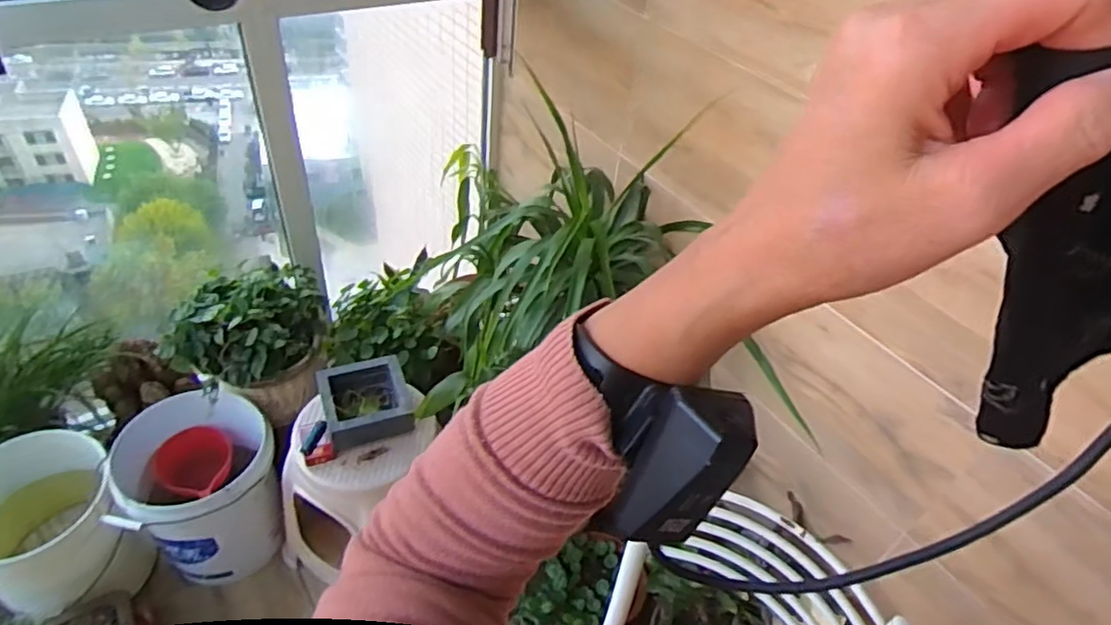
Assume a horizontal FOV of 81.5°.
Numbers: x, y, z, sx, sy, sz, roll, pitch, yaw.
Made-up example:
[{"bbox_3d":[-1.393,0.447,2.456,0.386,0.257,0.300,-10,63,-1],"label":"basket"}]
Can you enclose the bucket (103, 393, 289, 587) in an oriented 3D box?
[{"bbox_3d":[-0.753,0.403,1.401,0.301,0.365,0.292,-16,47,-24],"label":"bucket"}]

